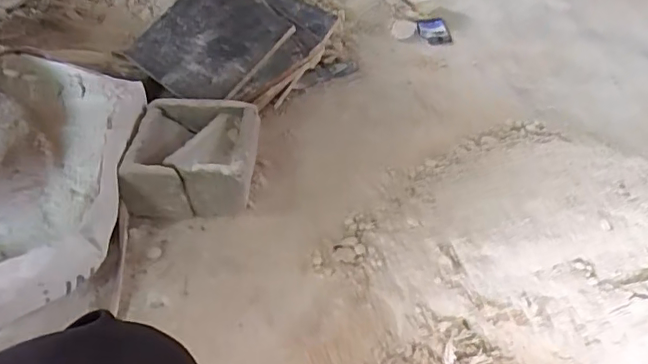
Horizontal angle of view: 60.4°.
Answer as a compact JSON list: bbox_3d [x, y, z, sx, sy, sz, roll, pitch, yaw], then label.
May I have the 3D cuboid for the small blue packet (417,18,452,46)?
[{"bbox_3d":[0.277,-0.382,1.402,0.077,0.020,0.098,0,49,-9],"label":"small blue packet"}]

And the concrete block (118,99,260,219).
[{"bbox_3d":[-0.218,-0.041,0.960,0.205,0.106,0.197,2,47,-2],"label":"concrete block"}]

